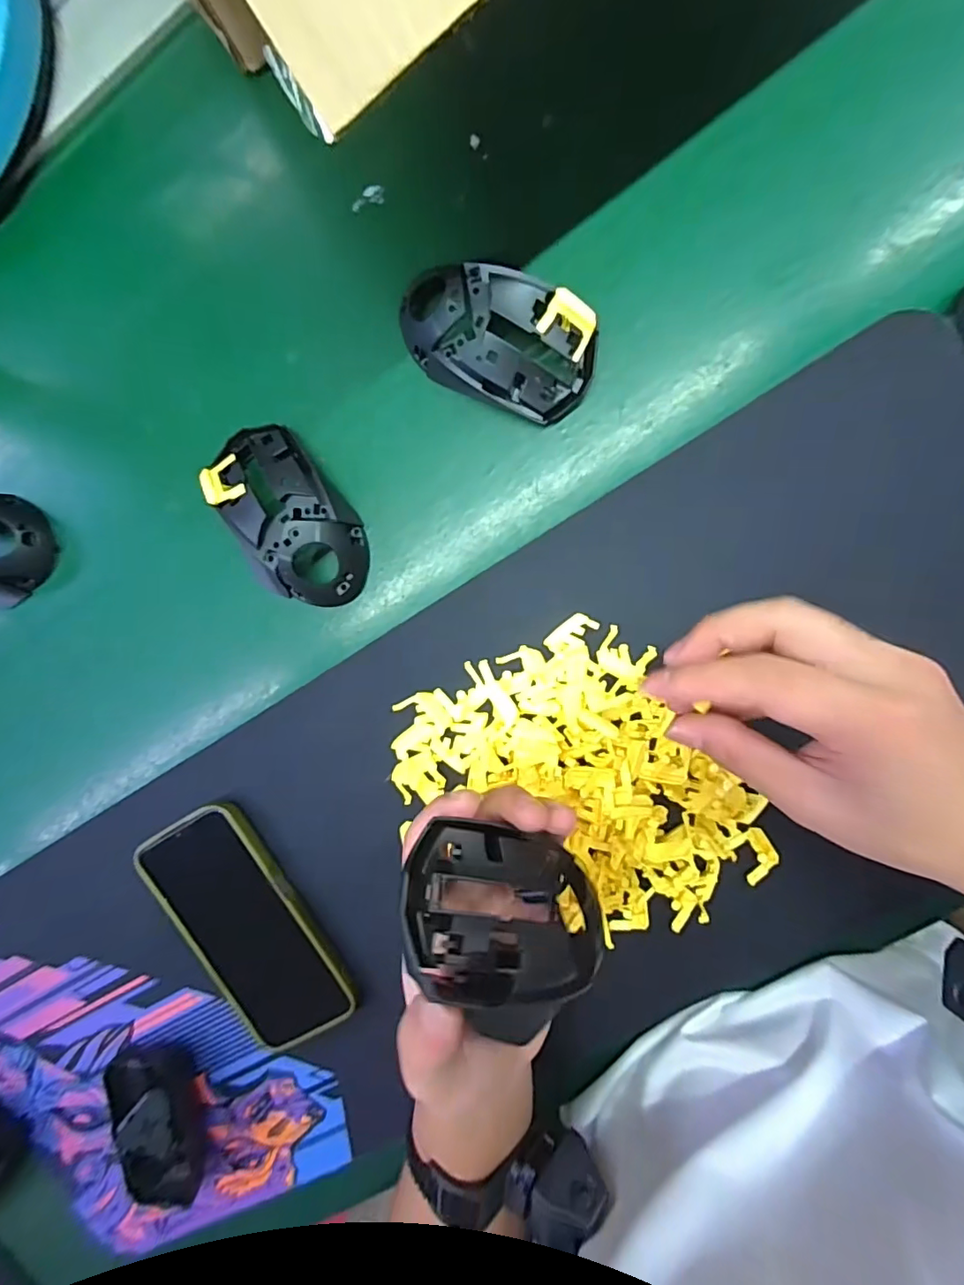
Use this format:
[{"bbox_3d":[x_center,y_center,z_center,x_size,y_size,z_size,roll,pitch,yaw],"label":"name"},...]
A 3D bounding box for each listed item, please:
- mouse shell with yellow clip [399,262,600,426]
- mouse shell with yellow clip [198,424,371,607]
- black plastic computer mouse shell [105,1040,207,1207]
[{"bbox_3d":[0.012,-0.173,0.306,0.107,0.041,0.072,22,95,4],"label":"mouse shell with yellow clip"},{"bbox_3d":[-0.115,-0.076,0.327,0.062,0.033,0.114,-33,90,6],"label":"mouse shell with yellow clip"},{"bbox_3d":[-0.225,0.329,0.376,0.049,0.026,0.110,-6,93,6],"label":"black plastic computer mouse shell"}]

